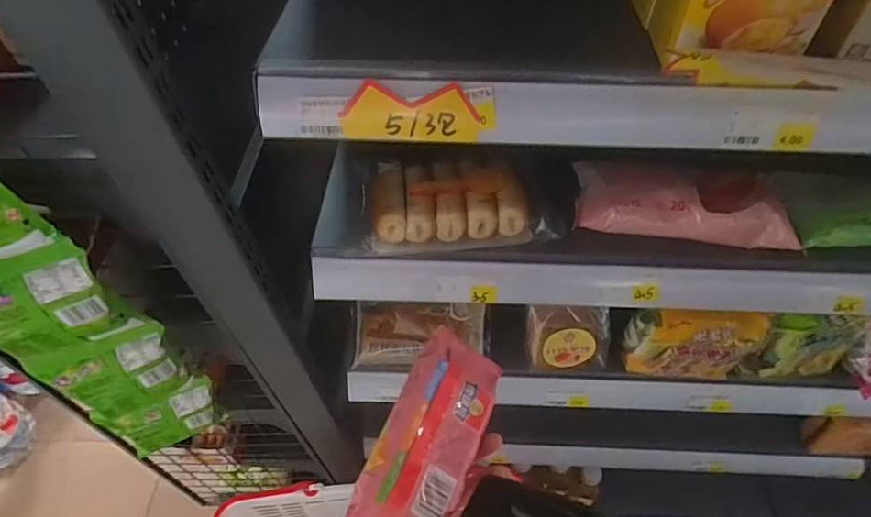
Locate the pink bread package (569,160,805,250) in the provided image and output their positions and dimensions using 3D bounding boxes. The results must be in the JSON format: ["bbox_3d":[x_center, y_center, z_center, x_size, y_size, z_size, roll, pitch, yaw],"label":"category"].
[{"bbox_3d":[0.245,-0.056,0.515,0.196,0.051,0.084,9,52,8],"label":"pink bread package"}]

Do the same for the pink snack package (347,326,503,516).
[{"bbox_3d":[-0.009,0.125,0.365,0.065,0.032,0.151,37,55,-9],"label":"pink snack package"}]

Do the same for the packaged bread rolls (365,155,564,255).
[{"bbox_3d":[0.019,-0.058,0.533,0.175,0.049,0.103,-2,52,-1],"label":"packaged bread rolls"}]

